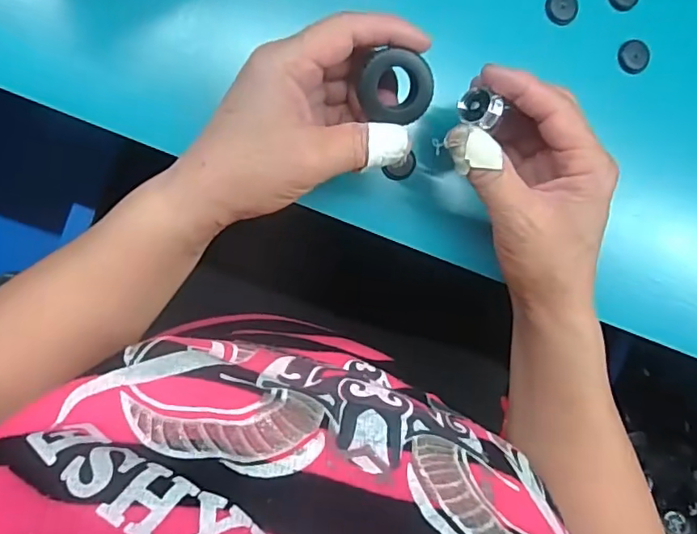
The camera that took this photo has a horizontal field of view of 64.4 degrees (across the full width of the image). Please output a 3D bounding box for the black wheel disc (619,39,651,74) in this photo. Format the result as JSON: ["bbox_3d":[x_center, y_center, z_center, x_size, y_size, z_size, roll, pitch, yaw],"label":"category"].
[{"bbox_3d":[0.191,-0.140,0.369,0.021,0.004,0.022,-1,97,-9],"label":"black wheel disc"}]

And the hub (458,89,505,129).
[{"bbox_3d":[0.071,-0.086,0.296,0.023,0.014,0.015,25,116,29],"label":"hub"}]

